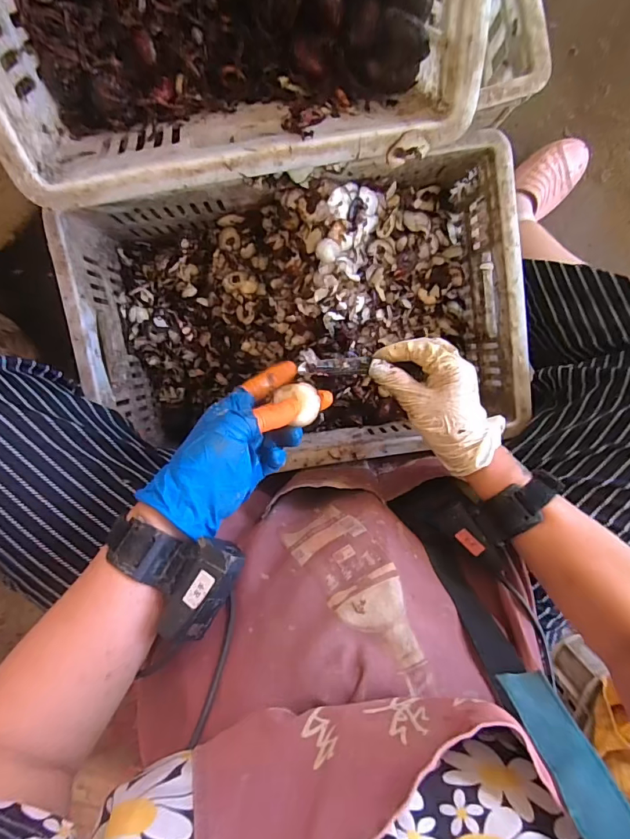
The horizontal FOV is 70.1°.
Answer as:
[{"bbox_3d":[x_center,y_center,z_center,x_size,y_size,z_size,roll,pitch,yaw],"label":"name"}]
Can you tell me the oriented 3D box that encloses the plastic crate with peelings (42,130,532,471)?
[{"bbox_3d":[-0.015,-0.110,0.535,0.456,0.170,0.299,-11,99,-1],"label":"plastic crate with peelings"}]

